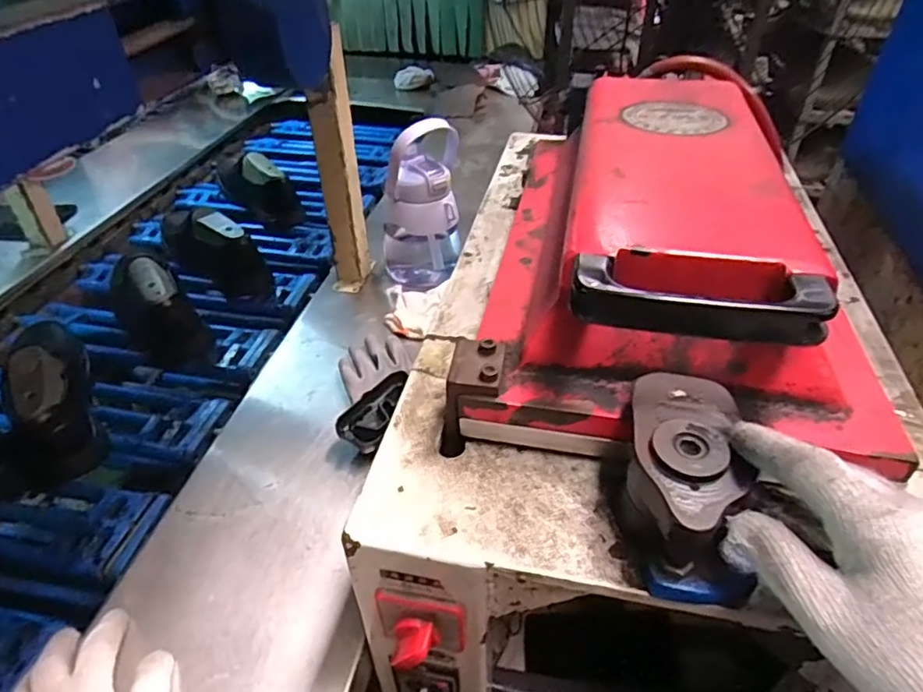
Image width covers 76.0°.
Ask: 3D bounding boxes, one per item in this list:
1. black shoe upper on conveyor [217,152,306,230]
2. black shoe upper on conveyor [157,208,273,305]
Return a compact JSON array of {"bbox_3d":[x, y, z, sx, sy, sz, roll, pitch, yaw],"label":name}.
[{"bbox_3d":[-0.372,-0.296,1.077,0.076,0.103,0.226,-31,49,-31],"label":"black shoe upper on conveyor"},{"bbox_3d":[-0.397,-0.164,0.920,0.277,0.098,0.074,30,49,31],"label":"black shoe upper on conveyor"}]

